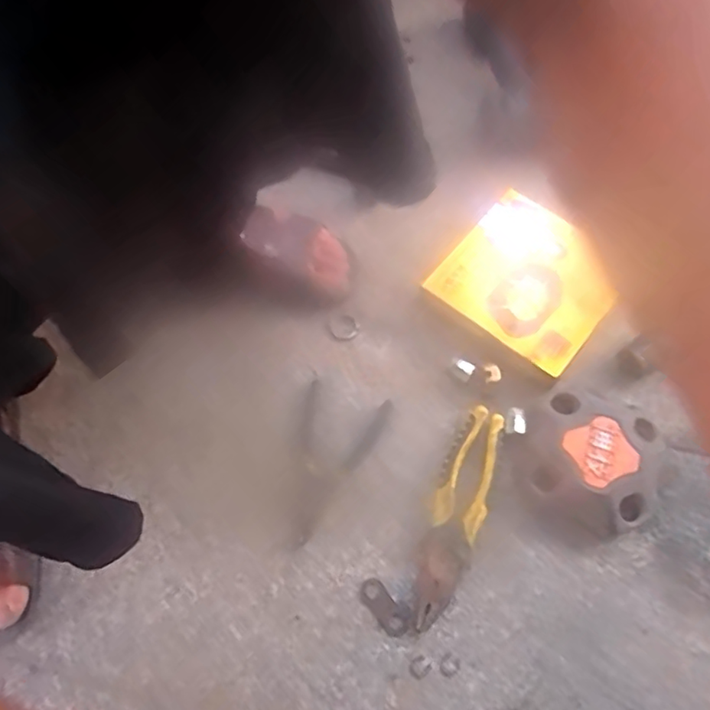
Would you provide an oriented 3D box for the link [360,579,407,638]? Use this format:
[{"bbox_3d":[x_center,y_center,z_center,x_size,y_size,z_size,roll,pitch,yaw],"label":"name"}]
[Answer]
[{"bbox_3d":[0.023,0.209,0.471,0.020,0.004,0.049,-34,71,-12],"label":"link"}]

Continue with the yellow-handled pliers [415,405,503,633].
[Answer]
[{"bbox_3d":[0.088,0.136,0.493,0.042,0.011,0.187,21,70,10],"label":"yellow-handled pliers"}]

